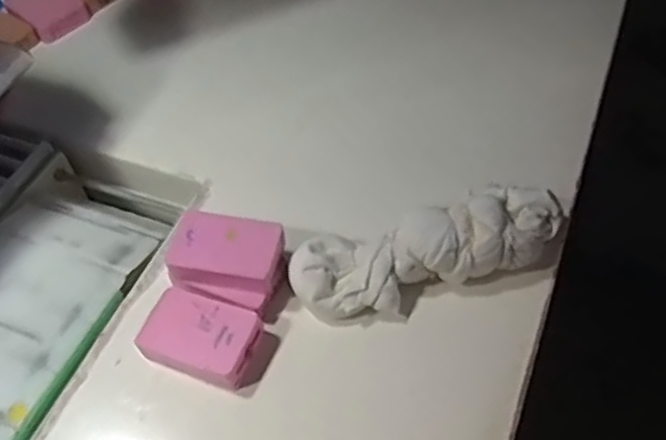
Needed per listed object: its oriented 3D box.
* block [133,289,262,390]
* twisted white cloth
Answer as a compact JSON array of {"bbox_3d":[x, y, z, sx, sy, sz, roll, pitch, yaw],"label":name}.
[{"bbox_3d":[-0.082,0.072,0.432,0.070,0.022,0.047,21,57,17],"label":"block"},{"bbox_3d":[0.060,0.022,0.449,0.170,0.047,0.052,-12,54,-7],"label":"twisted white cloth"}]

